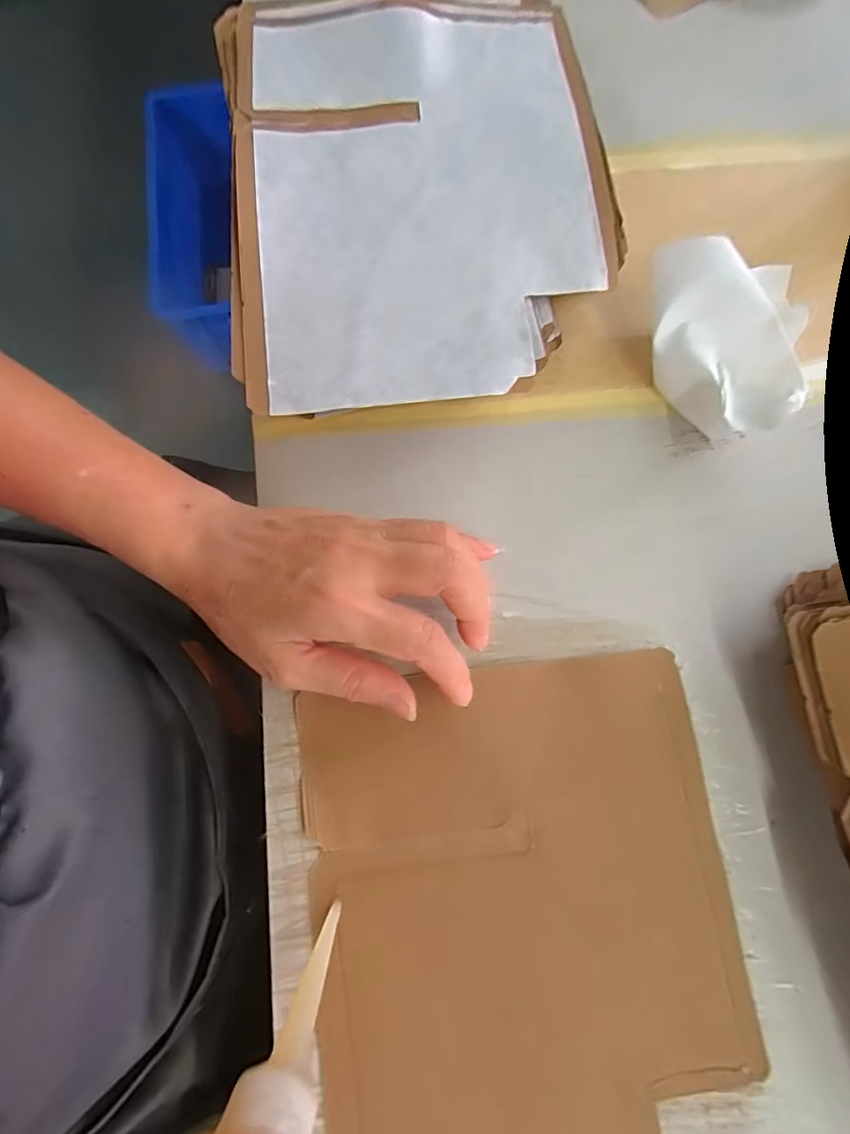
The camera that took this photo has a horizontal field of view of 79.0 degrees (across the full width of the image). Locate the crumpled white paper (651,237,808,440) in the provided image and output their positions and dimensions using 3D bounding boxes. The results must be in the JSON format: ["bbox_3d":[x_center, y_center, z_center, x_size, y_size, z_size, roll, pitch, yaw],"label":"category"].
[{"bbox_3d":[0.160,-0.117,0.276,0.074,0.048,0.092,1,77,0],"label":"crumpled white paper"}]

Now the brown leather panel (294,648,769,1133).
[{"bbox_3d":[0.046,0.170,0.236,0.190,0.008,0.239,-6,79,-2],"label":"brown leather panel"}]

